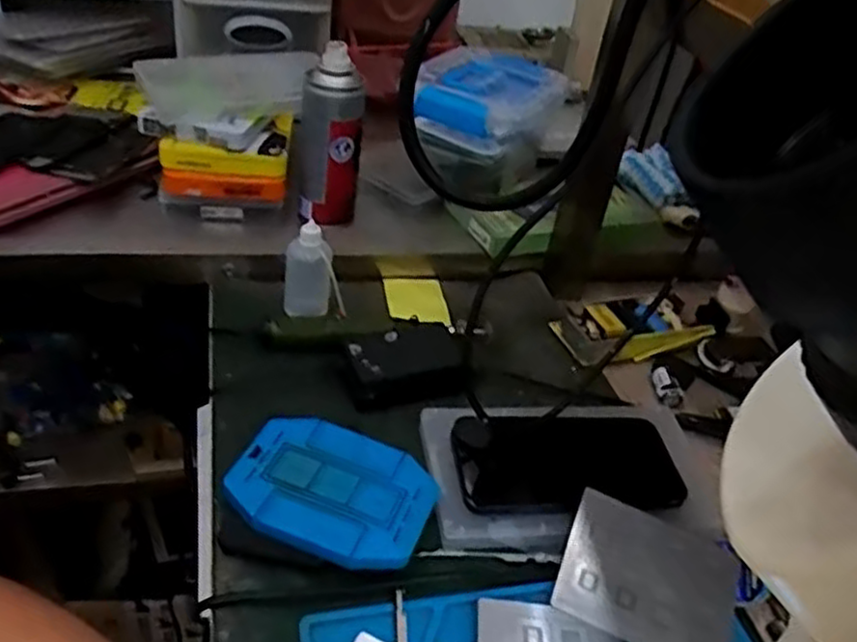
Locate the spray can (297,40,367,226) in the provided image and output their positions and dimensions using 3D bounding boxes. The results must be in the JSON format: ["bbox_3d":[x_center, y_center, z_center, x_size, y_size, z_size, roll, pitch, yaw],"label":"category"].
[{"bbox_3d":[-0.087,-0.151,0.635,0.055,0.159,0.048,1,37,-11],"label":"spray can"}]

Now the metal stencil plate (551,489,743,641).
[{"bbox_3d":[0.129,0.151,0.429,0.101,0.004,0.080,24,49,7],"label":"metal stencil plate"}]

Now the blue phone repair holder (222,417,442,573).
[{"bbox_3d":[-0.058,0.105,0.449,0.118,0.024,0.090,16,38,11],"label":"blue phone repair holder"}]

